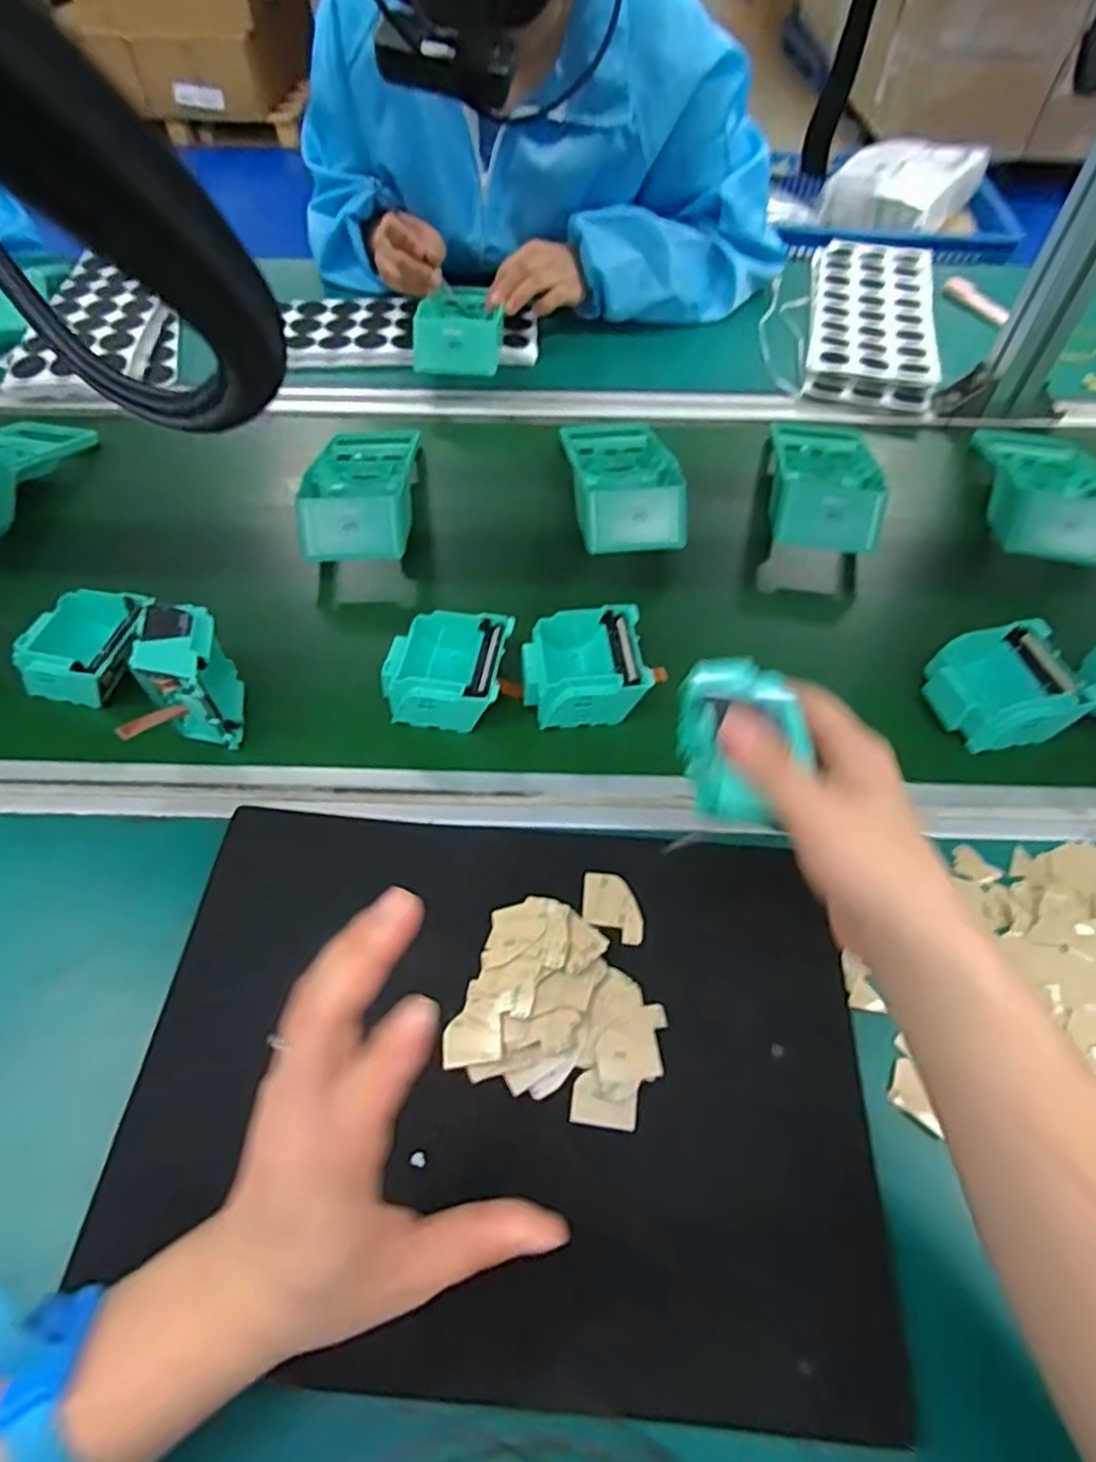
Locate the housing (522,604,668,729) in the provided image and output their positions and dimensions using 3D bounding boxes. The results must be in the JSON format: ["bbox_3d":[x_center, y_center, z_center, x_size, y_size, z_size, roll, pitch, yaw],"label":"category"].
[{"bbox_3d":[0.025,-0.045,0.487,0.083,0.034,0.073,-8,52,-4],"label":"housing"}]

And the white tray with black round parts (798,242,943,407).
[{"bbox_3d":[0.350,-0.448,0.786,0.124,0.030,0.328,10,53,11],"label":"white tray with black round parts"}]

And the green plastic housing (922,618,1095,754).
[{"bbox_3d":[0.304,-0.029,0.480,0.085,0.035,0.076,-16,53,-10],"label":"green plastic housing"}]

